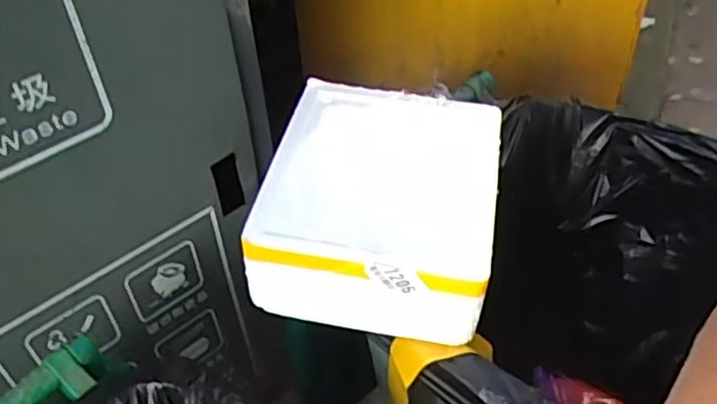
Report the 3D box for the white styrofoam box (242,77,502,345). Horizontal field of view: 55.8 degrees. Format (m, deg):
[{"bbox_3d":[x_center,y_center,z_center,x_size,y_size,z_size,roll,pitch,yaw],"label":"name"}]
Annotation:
[{"bbox_3d":[0.030,-0.003,0.692,0.213,0.107,0.242,6,43,12],"label":"white styrofoam box"}]

